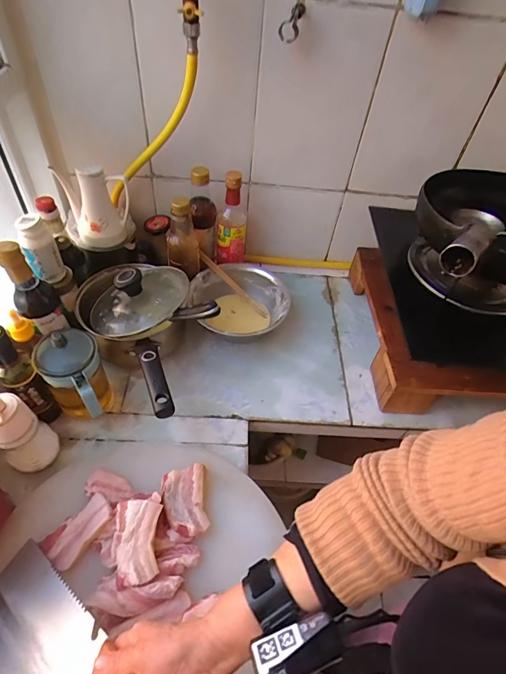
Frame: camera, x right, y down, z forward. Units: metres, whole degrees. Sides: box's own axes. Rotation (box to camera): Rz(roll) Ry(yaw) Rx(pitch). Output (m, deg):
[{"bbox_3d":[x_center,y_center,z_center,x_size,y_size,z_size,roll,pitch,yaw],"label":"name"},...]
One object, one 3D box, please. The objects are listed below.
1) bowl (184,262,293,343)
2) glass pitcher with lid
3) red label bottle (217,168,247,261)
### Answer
[{"bbox_3d":[-0.030,-0.066,0.820,0.200,0.070,0.209,3,50,-4],"label":"bowl"},{"bbox_3d":[-0.274,0.076,0.618,0.085,0.148,0.117,-24,56,-24],"label":"glass pitcher with lid"},{"bbox_3d":[-0.045,-0.249,0.840,0.065,0.216,0.055,1,50,-5],"label":"red label bottle"}]

